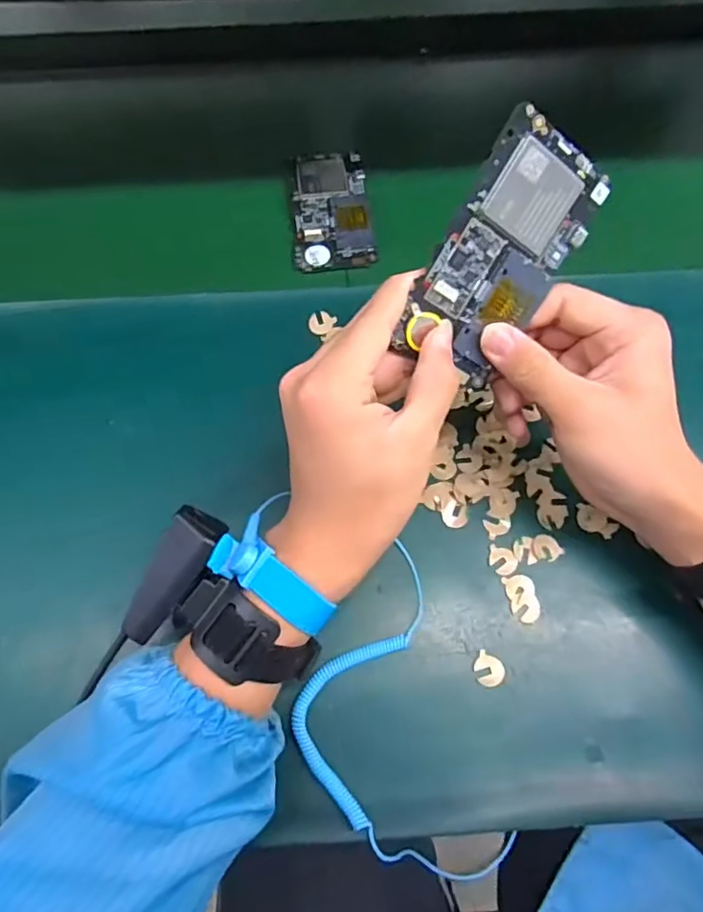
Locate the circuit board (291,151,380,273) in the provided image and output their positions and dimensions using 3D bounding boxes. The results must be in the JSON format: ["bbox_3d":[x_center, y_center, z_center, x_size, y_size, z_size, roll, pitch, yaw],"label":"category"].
[{"bbox_3d":[-0.017,-0.208,0.478,0.063,0.012,0.123,-6,64,0],"label":"circuit board"}]

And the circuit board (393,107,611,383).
[{"bbox_3d":[0.077,-0.101,0.288,0.063,0.006,0.120,24,104,-20],"label":"circuit board"}]

